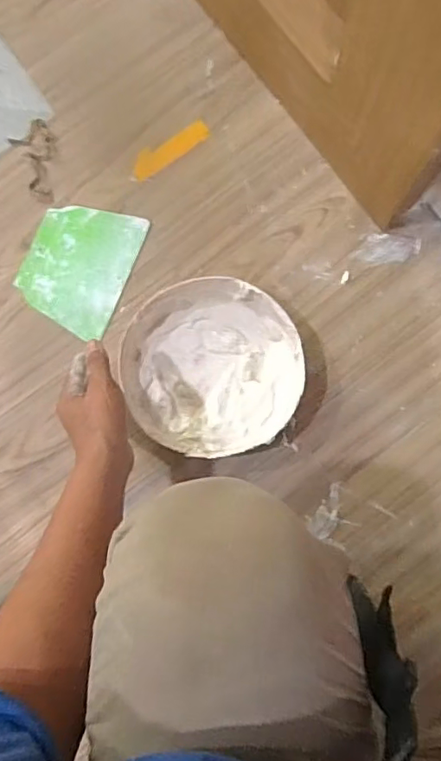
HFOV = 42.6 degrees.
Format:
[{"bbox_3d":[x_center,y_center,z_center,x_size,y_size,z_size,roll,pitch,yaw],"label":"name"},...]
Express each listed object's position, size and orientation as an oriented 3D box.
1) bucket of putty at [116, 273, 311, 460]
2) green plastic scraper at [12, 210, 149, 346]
[{"bbox_3d":[-0.011,-0.016,0.669,0.201,0.064,0.201,0,84,0],"label":"bucket of putty"},{"bbox_3d":[-0.178,-0.146,0.716,0.127,0.008,0.160,21,84,-2],"label":"green plastic scraper"}]

